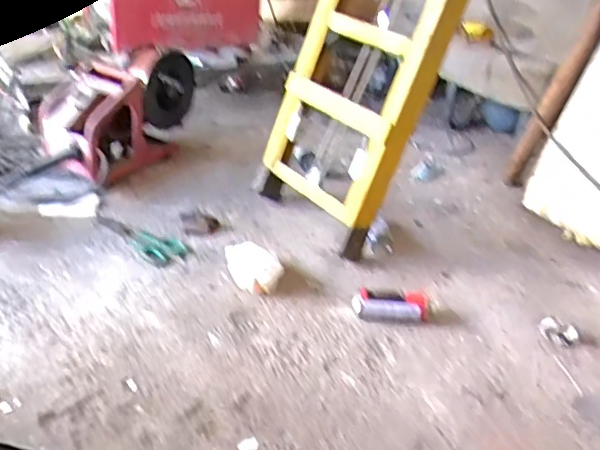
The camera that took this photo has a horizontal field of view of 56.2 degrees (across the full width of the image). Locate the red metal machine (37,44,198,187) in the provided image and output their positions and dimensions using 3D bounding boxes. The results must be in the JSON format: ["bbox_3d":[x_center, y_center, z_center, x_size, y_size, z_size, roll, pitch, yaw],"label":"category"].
[{"bbox_3d":[-0.560,-0.352,1.783,0.203,0.332,0.514,16,31,16],"label":"red metal machine"}]

